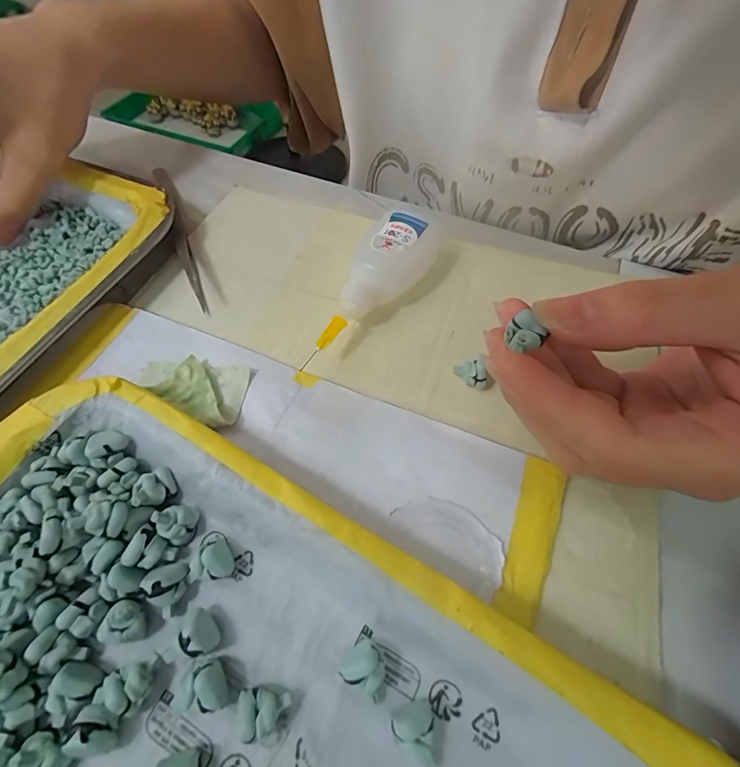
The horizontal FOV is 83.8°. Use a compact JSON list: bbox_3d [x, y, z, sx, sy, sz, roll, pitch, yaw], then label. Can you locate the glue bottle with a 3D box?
[{"bbox_3d":[0.003,-0.047,0.195,0.034,0.027,0.092,24,60,14],"label":"glue bottle"}]

